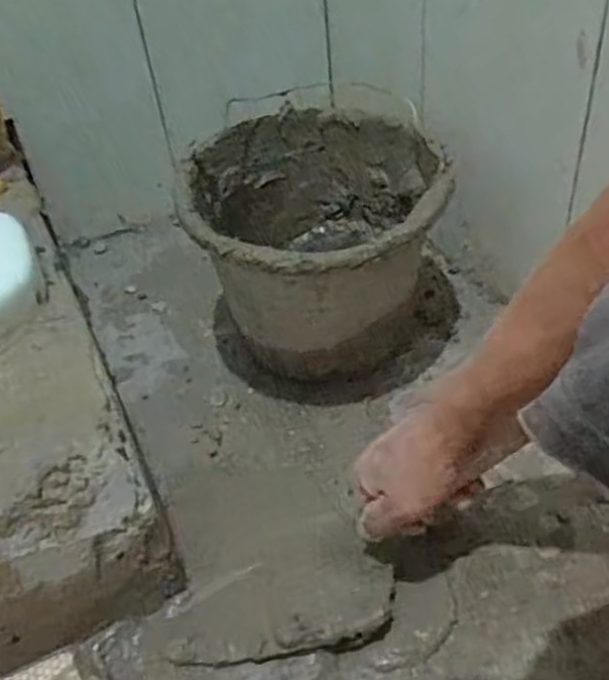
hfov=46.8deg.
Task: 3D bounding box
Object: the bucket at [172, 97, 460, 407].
[{"bbox_3d":[0.027,-0.090,0.738,0.280,0.208,0.284,-4,40,3],"label":"bucket"}]

